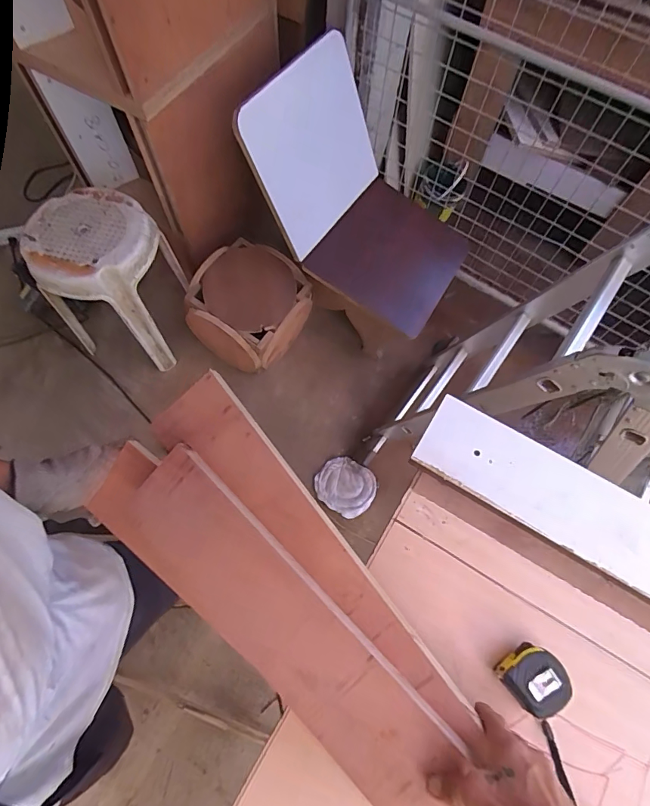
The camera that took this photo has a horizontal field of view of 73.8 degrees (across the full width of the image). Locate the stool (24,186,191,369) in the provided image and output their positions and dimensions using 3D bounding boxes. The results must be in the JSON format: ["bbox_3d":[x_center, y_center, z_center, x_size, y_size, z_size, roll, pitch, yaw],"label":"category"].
[{"bbox_3d":[-0.635,-0.364,1.315,0.298,0.435,0.321,10,69,2],"label":"stool"}]

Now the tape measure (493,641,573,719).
[{"bbox_3d":[0.233,0.304,0.478,0.059,0.033,0.061,-34,73,-13],"label":"tape measure"}]

